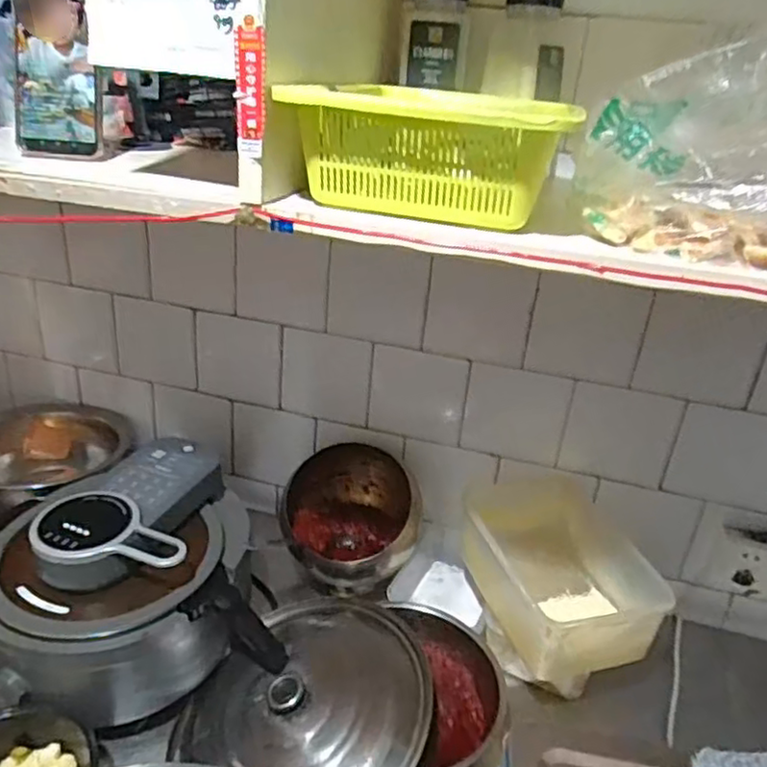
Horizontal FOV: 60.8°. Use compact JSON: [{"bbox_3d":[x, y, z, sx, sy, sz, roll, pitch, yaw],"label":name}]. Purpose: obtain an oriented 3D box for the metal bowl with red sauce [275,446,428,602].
[{"bbox_3d":[-0.058,0.229,1.040,0.203,0.178,0.200,1,26,-11],"label":"metal bowl with red sauce"}]

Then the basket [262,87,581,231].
[{"bbox_3d":[0.059,-0.222,0.608,0.211,0.092,0.302,12,26,14],"label":"basket"}]

